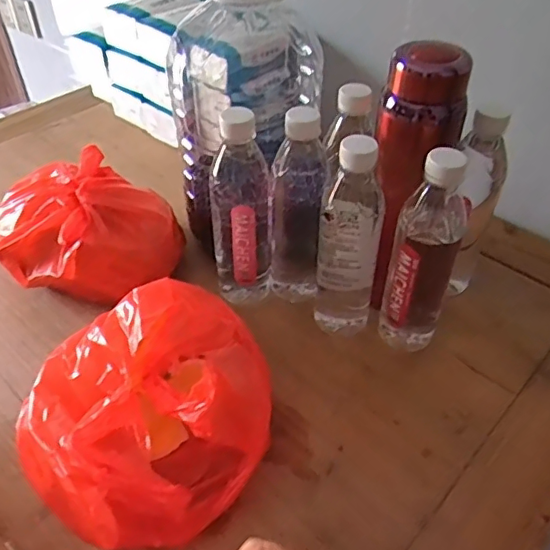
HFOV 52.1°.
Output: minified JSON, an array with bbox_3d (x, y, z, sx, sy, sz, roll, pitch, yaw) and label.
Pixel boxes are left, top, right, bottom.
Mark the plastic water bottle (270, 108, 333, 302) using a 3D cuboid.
[{"bbox_3d":[0.023,-0.058,0.577,0.055,0.218,0.050,1,45,-1],"label":"plastic water bottle"}]

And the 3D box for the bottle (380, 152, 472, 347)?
[{"bbox_3d":[0.145,-0.018,0.541,0.062,0.228,0.065,15,47,13],"label":"bottle"}]

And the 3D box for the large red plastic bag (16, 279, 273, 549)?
[{"bbox_3d":[-0.105,0.118,0.488,0.210,0.106,0.189,-24,51,-24],"label":"large red plastic bag"}]

